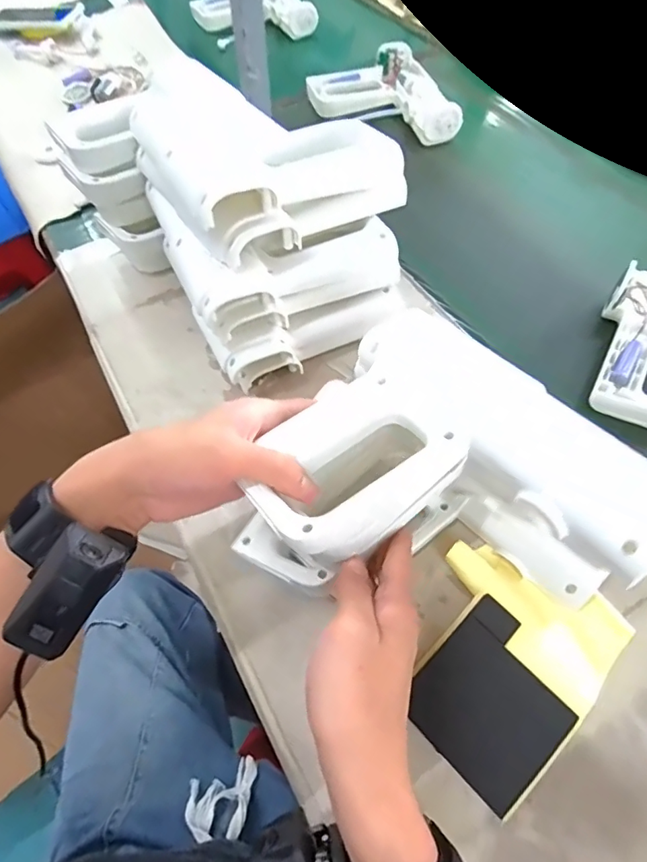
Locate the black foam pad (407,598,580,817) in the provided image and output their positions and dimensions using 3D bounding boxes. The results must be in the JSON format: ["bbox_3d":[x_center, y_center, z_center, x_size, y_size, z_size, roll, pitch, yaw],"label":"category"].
[{"bbox_3d":[0.115,0.181,0.331,0.089,0.004,0.098,40,79,23],"label":"black foam pad"}]

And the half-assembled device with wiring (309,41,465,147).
[{"bbox_3d":[0.083,-0.505,0.753,0.192,0.062,0.216,-9,59,-4],"label":"half-assembled device with wiring"}]

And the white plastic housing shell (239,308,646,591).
[{"bbox_3d":[0.071,0.031,0.294,0.210,0.077,0.169,38,68,22],"label":"white plastic housing shell"}]

